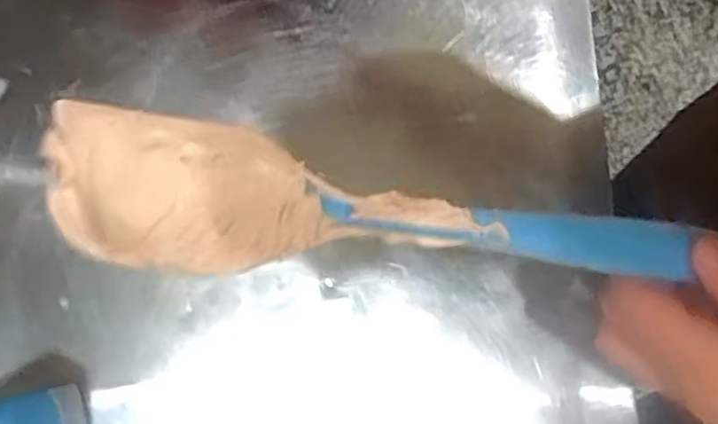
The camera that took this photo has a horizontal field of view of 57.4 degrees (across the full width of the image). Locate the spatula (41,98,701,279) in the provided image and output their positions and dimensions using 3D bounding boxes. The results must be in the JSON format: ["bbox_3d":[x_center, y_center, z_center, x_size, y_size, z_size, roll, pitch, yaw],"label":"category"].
[{"bbox_3d":[0.012,0.000,0.236,0.229,0.010,0.050,6,80,-12],"label":"spatula"}]

